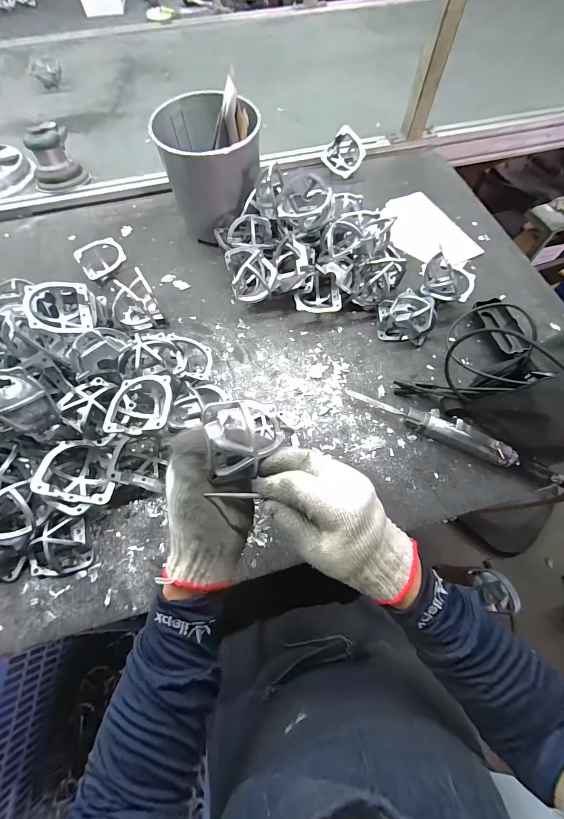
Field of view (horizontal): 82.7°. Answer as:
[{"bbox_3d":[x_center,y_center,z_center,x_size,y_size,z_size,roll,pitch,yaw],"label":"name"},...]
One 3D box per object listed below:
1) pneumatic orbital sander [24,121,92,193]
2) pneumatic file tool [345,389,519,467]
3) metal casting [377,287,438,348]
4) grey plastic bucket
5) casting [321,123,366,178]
[{"bbox_3d":[-0.505,-0.553,0.706,0.113,0.098,0.117,-31,69,-12],"label":"pneumatic orbital sander"},{"bbox_3d":[0.218,0.019,0.473,0.250,0.043,0.035,23,68,11],"label":"pneumatic file tool"},{"bbox_3d":[0.210,-0.160,0.542,0.082,0.059,0.084,-2,66,0],"label":"metal casting"},{"bbox_3d":[-0.129,-0.444,0.612,0.169,0.182,0.186,-21,67,-8],"label":"grey plastic bucket"},{"bbox_3d":[0.141,-0.577,0.724,0.079,0.060,0.074,32,70,14],"label":"casting"}]

